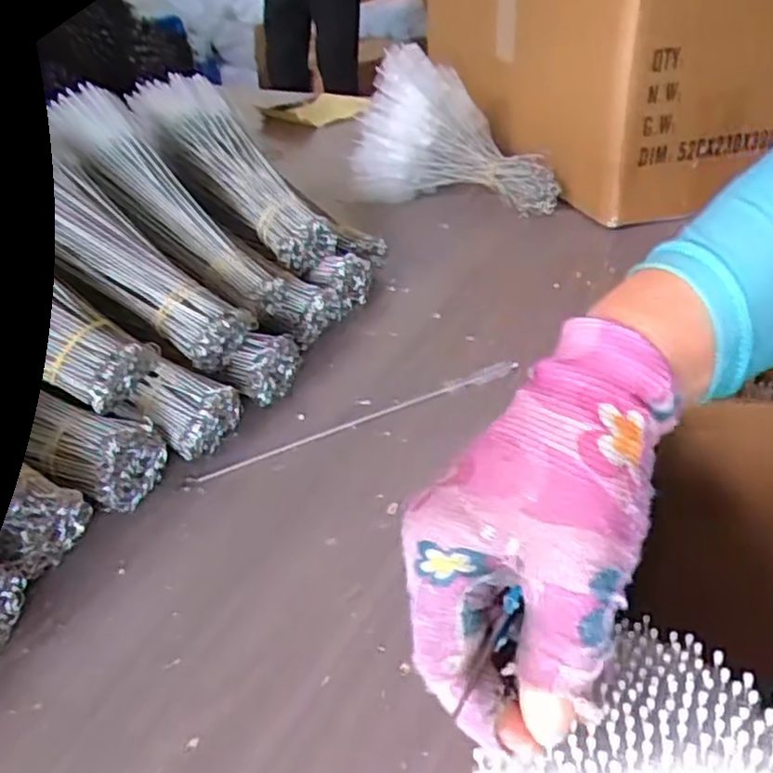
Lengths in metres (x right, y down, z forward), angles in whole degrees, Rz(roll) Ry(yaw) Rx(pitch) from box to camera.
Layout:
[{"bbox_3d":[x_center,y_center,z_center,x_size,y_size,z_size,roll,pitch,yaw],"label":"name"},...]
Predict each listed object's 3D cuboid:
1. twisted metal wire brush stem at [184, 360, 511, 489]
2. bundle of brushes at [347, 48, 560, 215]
[{"bbox_3d":[-0.015,0.019,0.463,0.232,0.006,0.013,-18,37,-22],"label":"twisted metal wire brush stem"},{"bbox_3d":[0.078,-0.266,0.760,0.211,0.141,0.085,9,36,17],"label":"bundle of brushes"}]

